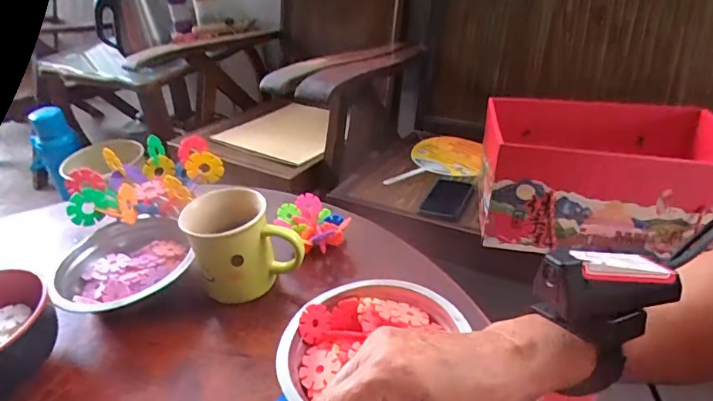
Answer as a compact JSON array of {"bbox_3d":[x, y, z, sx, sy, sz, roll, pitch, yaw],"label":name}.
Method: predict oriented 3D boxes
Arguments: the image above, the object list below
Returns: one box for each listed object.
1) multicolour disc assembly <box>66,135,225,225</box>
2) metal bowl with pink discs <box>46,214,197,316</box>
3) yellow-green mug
[{"bbox_3d":[-0.255,-0.027,0.592,0.168,0.054,0.146,-17,36,-17],"label":"multicolour disc assembly"},{"bbox_3d":[-0.239,0.070,0.502,0.129,0.054,0.135,-3,34,2],"label":"metal bowl with pink discs"},{"bbox_3d":[-0.110,0.044,0.485,0.100,0.096,0.071,-14,35,-13],"label":"yellow-green mug"}]

